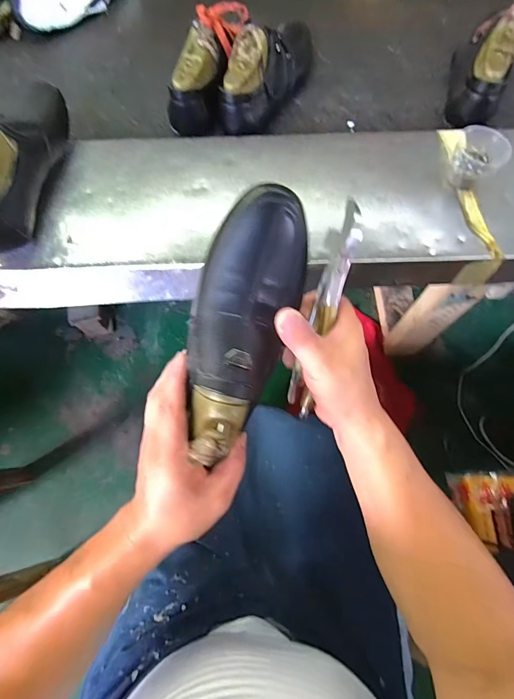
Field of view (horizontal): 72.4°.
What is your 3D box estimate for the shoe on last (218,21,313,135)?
[{"bbox_3d":[0.016,-0.434,0.537,0.073,0.091,0.228,32,73,13],"label":"shoe on last"}]

